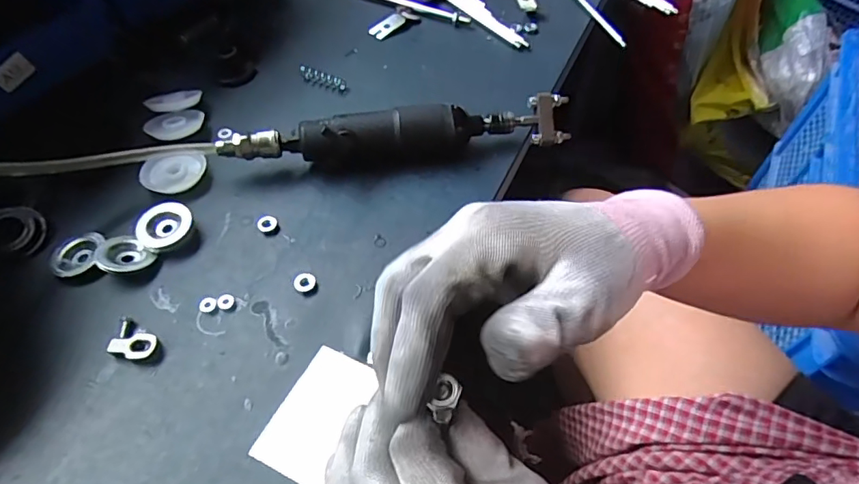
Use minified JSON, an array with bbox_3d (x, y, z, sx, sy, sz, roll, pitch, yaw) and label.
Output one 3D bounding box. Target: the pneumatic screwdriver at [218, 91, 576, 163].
[{"bbox_3d":[-0.023,-0.088,0.424,0.285,0.045,0.034,-7,53,-6],"label":"pneumatic screwdriver"}]

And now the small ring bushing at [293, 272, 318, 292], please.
[{"bbox_3d":[-0.087,0.029,0.353,0.015,0.005,0.015,-9,53,-8],"label":"small ring bushing"}]

